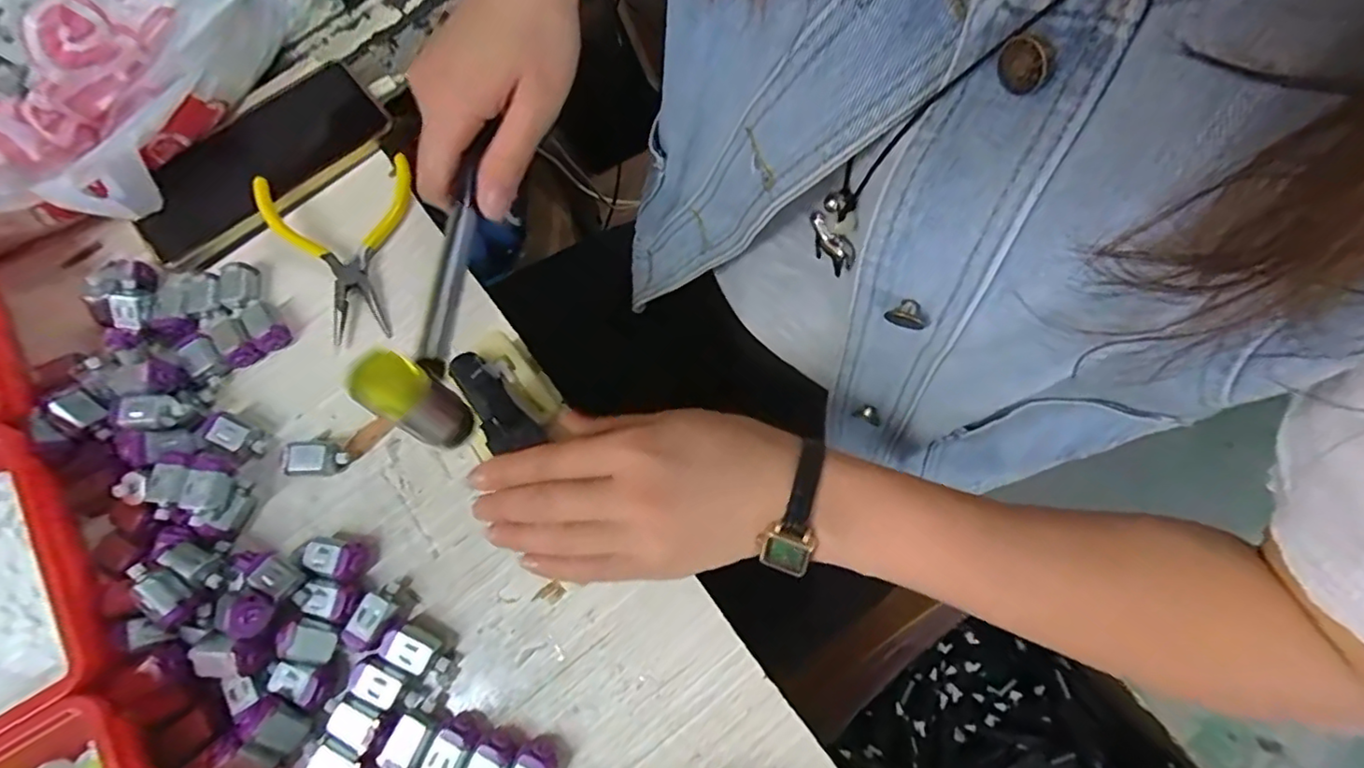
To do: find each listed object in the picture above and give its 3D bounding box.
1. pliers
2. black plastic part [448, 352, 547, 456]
[{"bbox_3d":[-0.210,-0.082,0.374,0.092,0.014,0.115,-14,73,-1],"label":"pliers"},{"bbox_3d":[-0.098,0.008,0.309,0.026,0.007,0.057,-32,81,-41],"label":"black plastic part"}]

